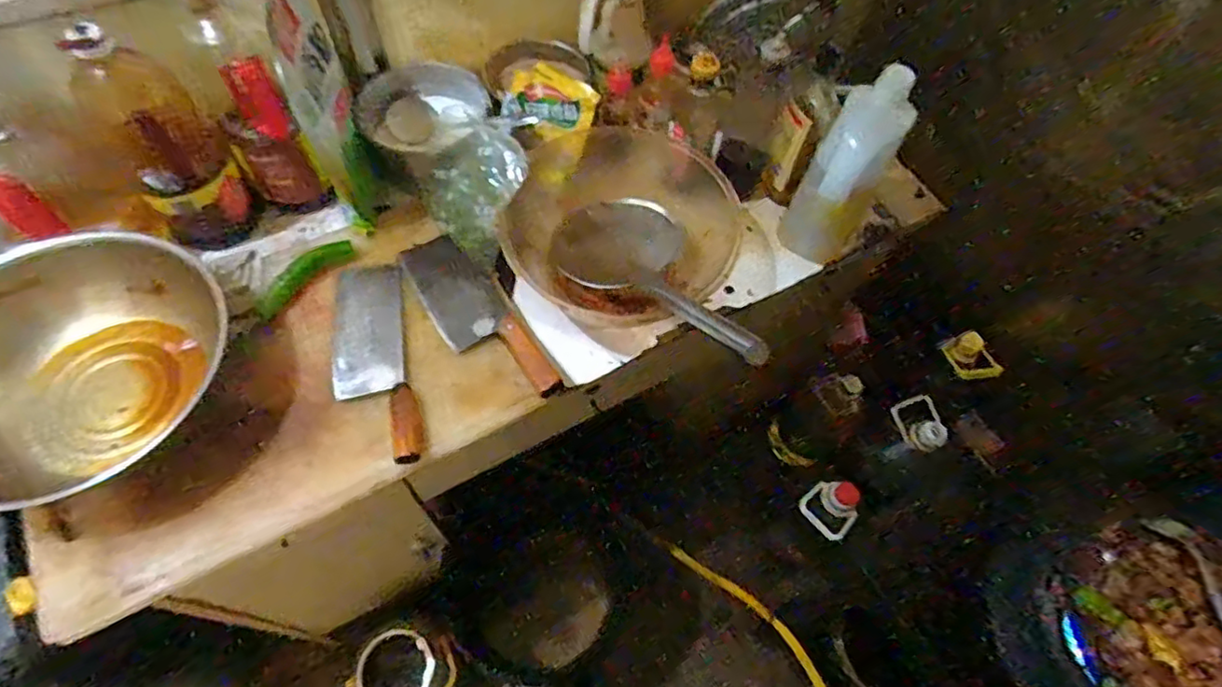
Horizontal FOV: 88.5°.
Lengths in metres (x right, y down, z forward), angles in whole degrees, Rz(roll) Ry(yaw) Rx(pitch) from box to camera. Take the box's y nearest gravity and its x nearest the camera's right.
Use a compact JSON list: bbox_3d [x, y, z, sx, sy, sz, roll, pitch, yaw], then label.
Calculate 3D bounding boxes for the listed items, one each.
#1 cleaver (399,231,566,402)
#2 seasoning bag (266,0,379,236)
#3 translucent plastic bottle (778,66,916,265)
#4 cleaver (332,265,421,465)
[{"bbox_3d":[-0.162,-0.031,0.763,0.087,0.023,0.262,-34,69,-20],"label":"cleaver"},{"bbox_3d":[-0.343,-0.284,0.756,0.059,0.293,0.123,-18,34,-13],"label":"seasoning bag"},{"bbox_3d":[0.296,-0.212,0.804,0.093,0.249,0.069,22,62,8],"label":"translucent plastic bottle"},{"bbox_3d":[-0.280,0.022,0.733,0.088,0.028,0.259,-11,63,-10],"label":"cleaver"}]

